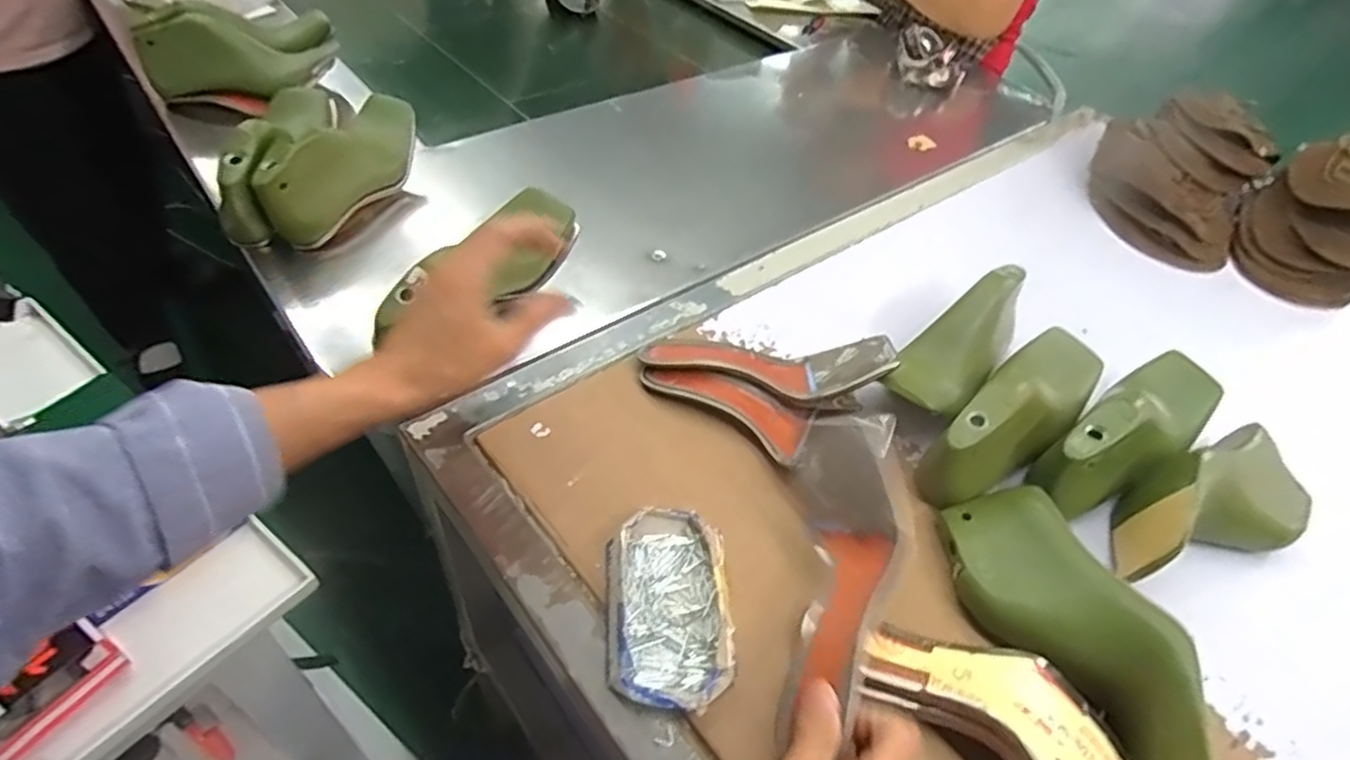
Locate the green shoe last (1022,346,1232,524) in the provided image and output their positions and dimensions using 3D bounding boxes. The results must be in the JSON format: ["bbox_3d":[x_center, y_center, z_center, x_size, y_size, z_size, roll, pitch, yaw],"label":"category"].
[{"bbox_3d":[0.387,0.038,0.563,0.228,0.083,0.071,-25,55,-26],"label":"green shoe last"}]

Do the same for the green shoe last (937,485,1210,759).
[{"bbox_3d":[0.258,0.162,0.441,0.077,0.077,0.218,-8,49,-13],"label":"green shoe last"}]

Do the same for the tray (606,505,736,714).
[{"bbox_3d":[-0.005,0.147,0.454,0.078,0.028,0.137,0,48,-6],"label":"tray"}]

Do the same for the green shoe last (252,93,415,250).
[{"bbox_3d":[-0.352,-0.230,0.719,0.065,0.089,0.207,15,48,7],"label":"green shoe last"}]

